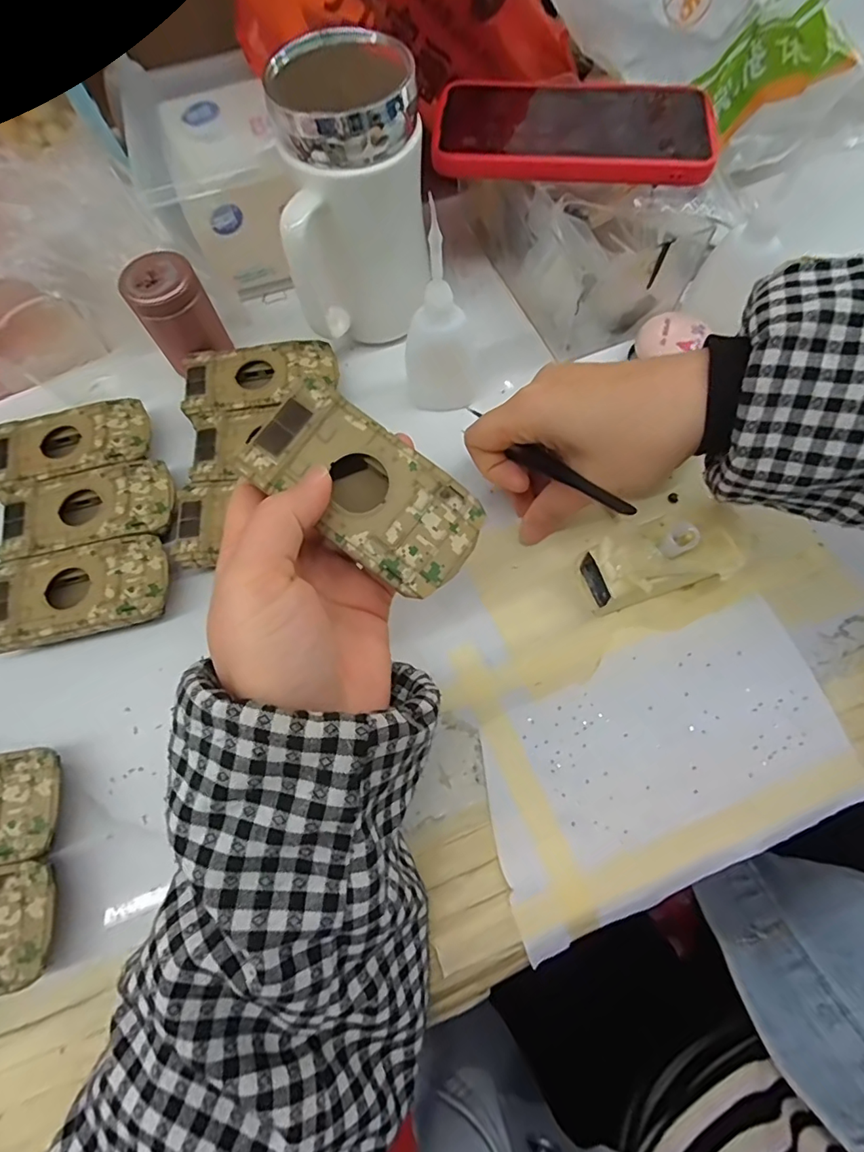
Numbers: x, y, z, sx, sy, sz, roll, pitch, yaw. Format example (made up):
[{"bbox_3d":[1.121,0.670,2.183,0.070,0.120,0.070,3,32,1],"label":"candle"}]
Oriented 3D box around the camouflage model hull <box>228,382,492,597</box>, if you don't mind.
[{"bbox_3d":[-0.027,-0.034,0.213,0.094,0.024,0.049,40,72,1],"label":"camouflage model hull"}]

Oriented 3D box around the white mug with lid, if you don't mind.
[{"bbox_3d":[-0.042,-0.208,0.304,0.078,0.144,0.079,-4,68,2],"label":"white mug with lid"}]

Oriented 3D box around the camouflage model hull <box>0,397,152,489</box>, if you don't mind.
[{"bbox_3d":[-0.226,-0.081,0.327,0.095,0.020,0.050,-14,68,-2],"label":"camouflage model hull"}]

